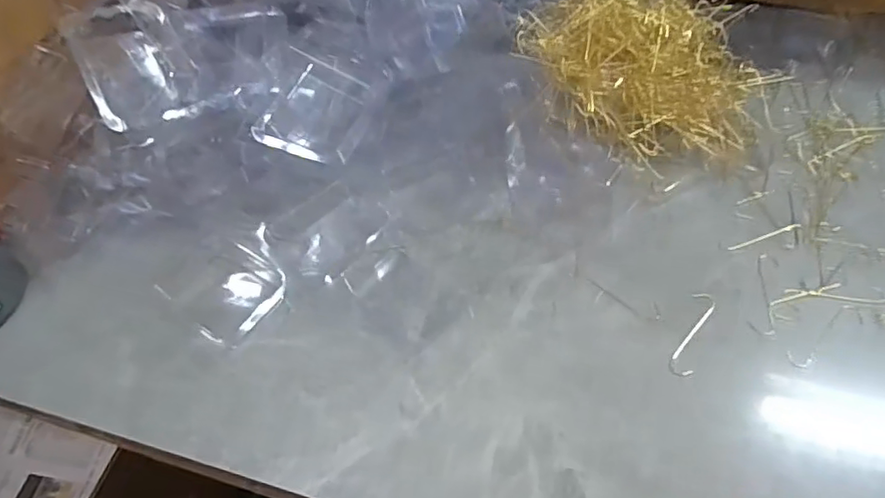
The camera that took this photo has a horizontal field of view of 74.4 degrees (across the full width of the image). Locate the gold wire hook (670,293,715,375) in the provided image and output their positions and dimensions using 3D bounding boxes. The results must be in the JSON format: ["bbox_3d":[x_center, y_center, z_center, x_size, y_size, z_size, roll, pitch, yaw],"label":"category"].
[{"bbox_3d":[0.158,0.052,0.368,0.015,0.004,0.065,22,58,19],"label":"gold wire hook"}]

